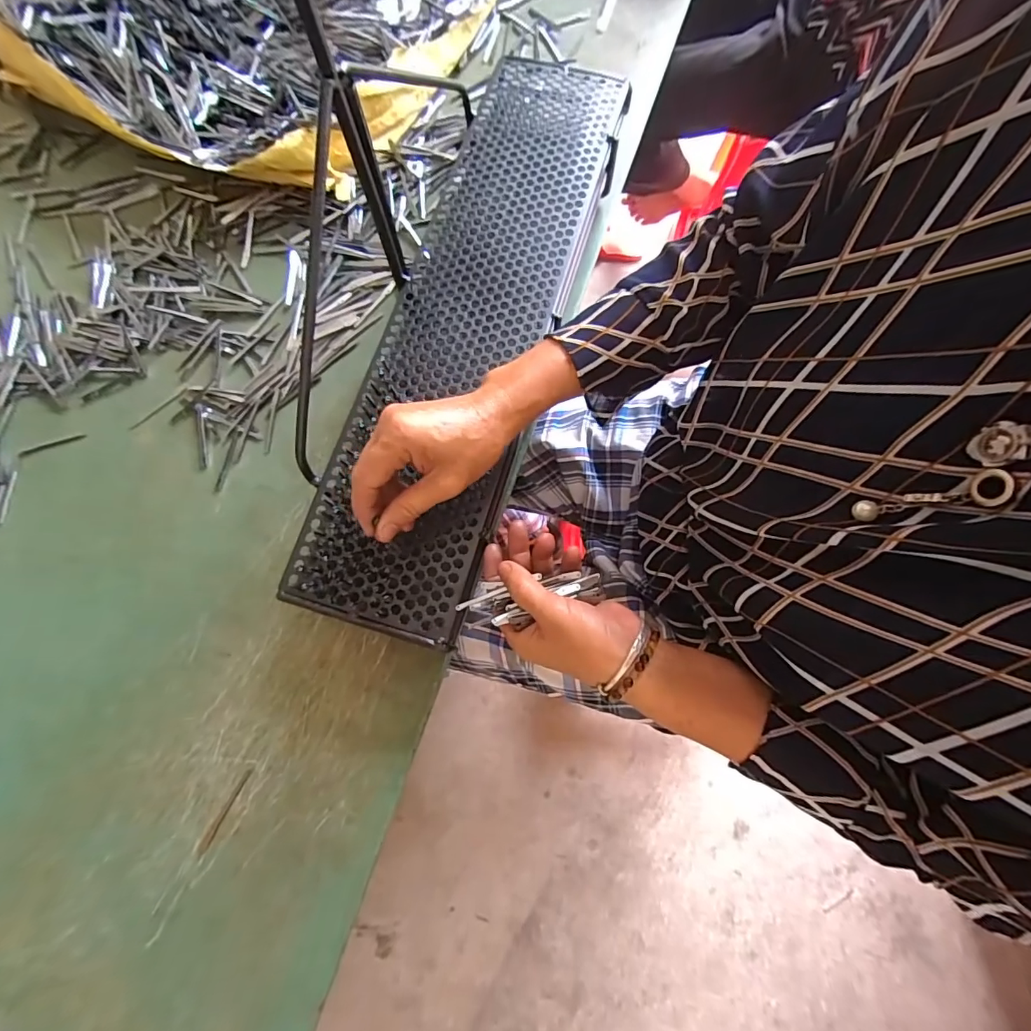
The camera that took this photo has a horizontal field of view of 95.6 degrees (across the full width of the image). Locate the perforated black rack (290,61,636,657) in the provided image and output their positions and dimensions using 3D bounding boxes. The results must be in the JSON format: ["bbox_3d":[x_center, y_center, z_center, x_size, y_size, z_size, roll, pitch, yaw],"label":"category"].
[{"bbox_3d":[-0.037,-0.196,0.428,0.154,0.015,0.592,15,76,4],"label":"perforated black rack"}]

